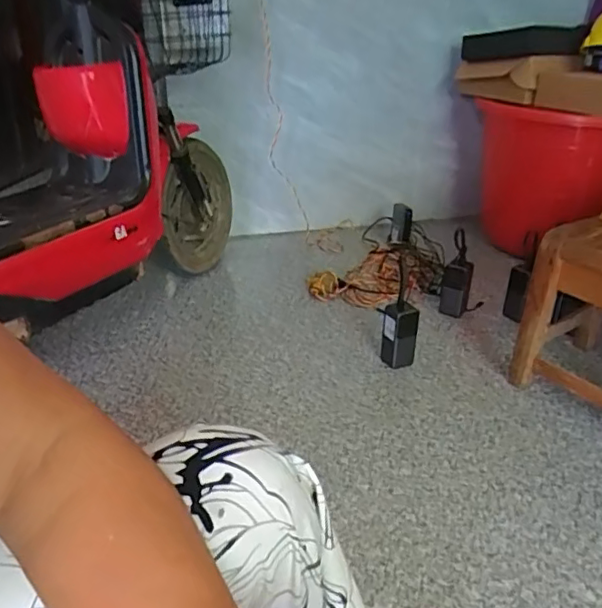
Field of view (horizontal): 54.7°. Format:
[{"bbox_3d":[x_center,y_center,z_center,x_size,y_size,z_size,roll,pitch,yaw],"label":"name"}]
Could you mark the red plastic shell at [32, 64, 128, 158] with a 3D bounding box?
[{"bbox_3d":[-0.428,-0.372,1.131,0.181,0.166,0.039,3,26,12],"label":"red plastic shell"}]

